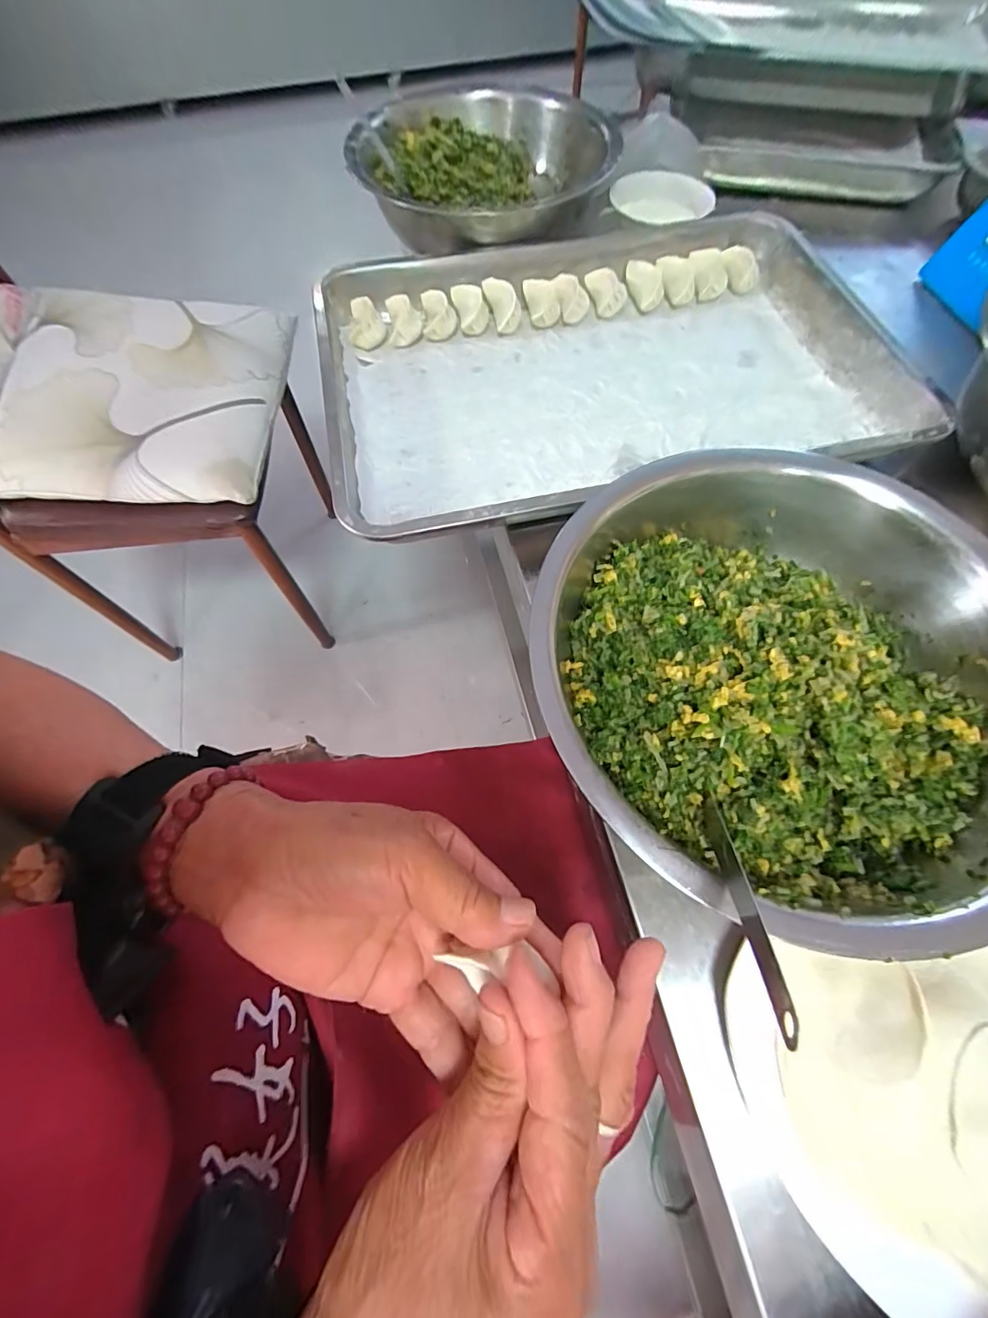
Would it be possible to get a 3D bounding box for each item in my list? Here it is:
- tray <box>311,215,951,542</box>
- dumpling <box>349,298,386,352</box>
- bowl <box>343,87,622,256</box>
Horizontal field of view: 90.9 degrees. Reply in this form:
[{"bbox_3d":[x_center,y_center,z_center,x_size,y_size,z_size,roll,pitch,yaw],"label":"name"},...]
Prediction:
[{"bbox_3d":[0.083,-0.265,0.440,0.456,0.054,0.323,-15,65,-4],"label":"tray"},{"bbox_3d":[-0.126,-0.329,0.478,0.033,0.022,0.050,-15,65,-4],"label":"dumpling"},{"bbox_3d":[-0.007,-0.512,0.520,0.256,0.074,0.210,39,72,18],"label":"bowl"}]

